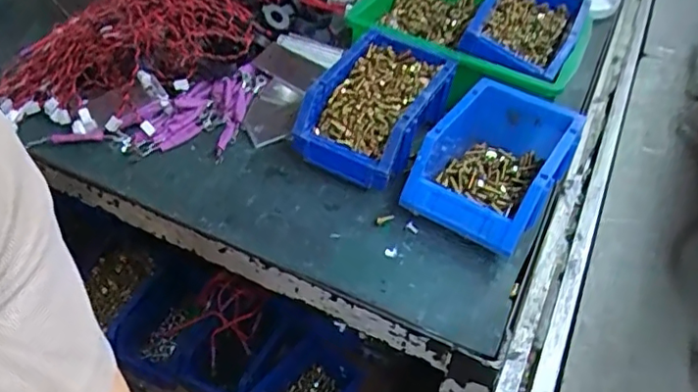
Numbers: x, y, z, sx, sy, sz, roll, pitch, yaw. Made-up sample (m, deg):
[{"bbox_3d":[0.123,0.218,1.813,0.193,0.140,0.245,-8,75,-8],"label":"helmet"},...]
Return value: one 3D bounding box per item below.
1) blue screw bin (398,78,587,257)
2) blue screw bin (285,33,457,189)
[{"bbox_3d":[0.136,-0.027,0.562,0.118,0.077,0.165,25,48,21],"label":"blue screw bin"},{"bbox_3d":[0.032,-0.086,0.596,0.110,0.081,0.167,26,49,21],"label":"blue screw bin"}]

